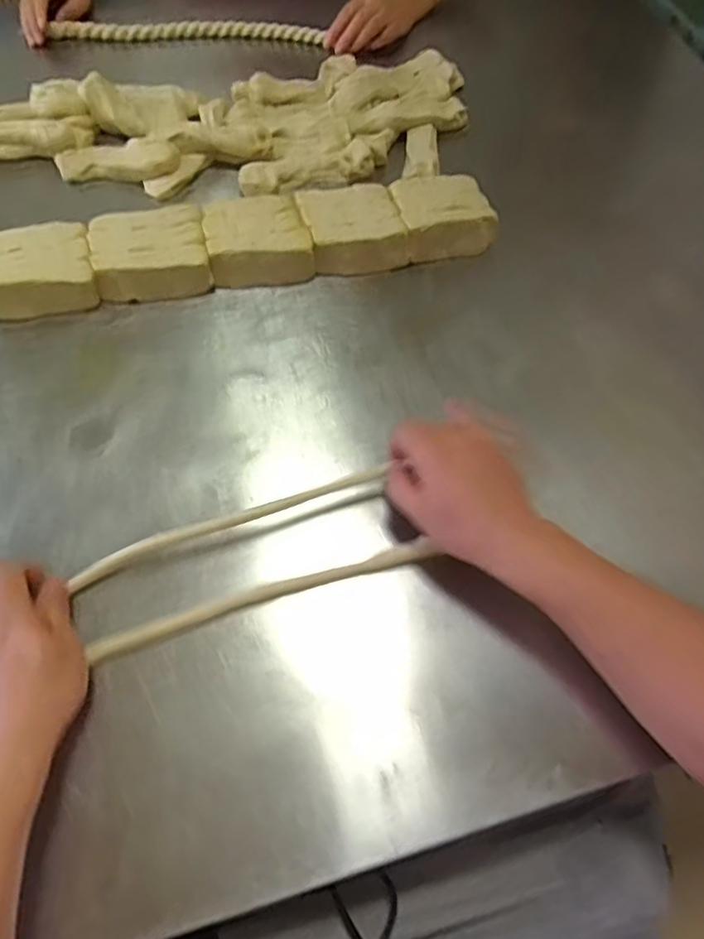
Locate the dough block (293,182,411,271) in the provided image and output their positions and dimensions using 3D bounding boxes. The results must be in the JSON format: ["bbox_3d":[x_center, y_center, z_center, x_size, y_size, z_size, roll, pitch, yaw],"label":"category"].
[{"bbox_3d":[0.001,-0.266,0.675,0.106,0.047,0.096,-11,62,-7],"label":"dough block"}]

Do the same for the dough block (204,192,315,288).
[{"bbox_3d":[-0.102,-0.247,0.660,0.107,0.044,0.095,-13,62,-8],"label":"dough block"}]

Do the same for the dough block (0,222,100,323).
[{"bbox_3d":[-0.326,-0.203,0.632,0.120,0.046,0.095,-14,62,-9],"label":"dough block"}]

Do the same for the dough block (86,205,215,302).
[{"bbox_3d":[-0.211,-0.227,0.648,0.116,0.046,0.092,-10,62,-7],"label":"dough block"}]

